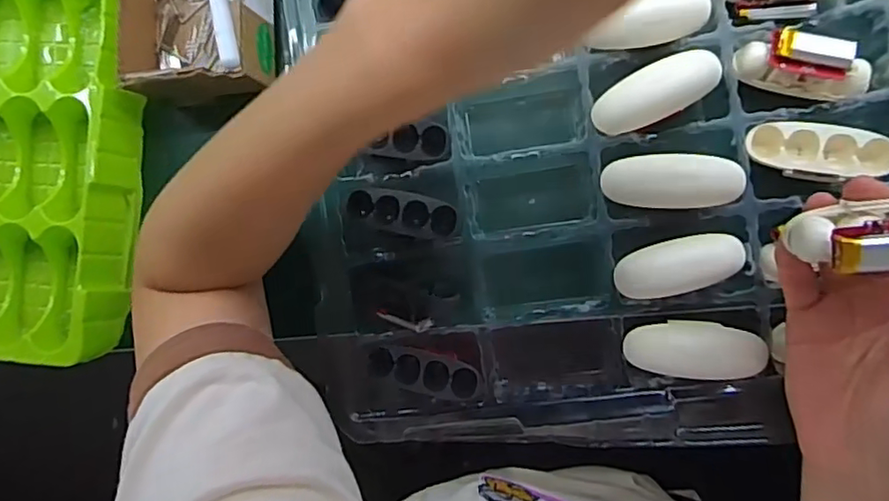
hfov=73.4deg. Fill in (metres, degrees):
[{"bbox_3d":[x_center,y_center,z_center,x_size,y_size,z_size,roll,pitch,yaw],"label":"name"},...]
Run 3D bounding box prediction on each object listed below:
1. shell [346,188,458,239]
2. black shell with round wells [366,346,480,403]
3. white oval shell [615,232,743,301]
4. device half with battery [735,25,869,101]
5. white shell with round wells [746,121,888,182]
[{"bbox_3d":[-0.023,-0.020,0.329,0.060,0.008,0.023,9,91,9],"label":"shell"},{"bbox_3d":[-0.012,0.067,0.327,0.063,0.009,0.023,11,92,9],"label":"black shell with round wells"},{"bbox_3d":[0.119,0.007,0.301,0.064,0.010,0.026,-15,88,8],"label":"white oval shell"},{"bbox_3d":[0.178,-0.091,0.295,0.061,0.020,0.023,19,93,8],"label":"device half with battery"},{"bbox_3d":[0.184,-0.048,0.295,0.064,0.016,0.025,11,92,9],"label":"white shell with round wells"}]

